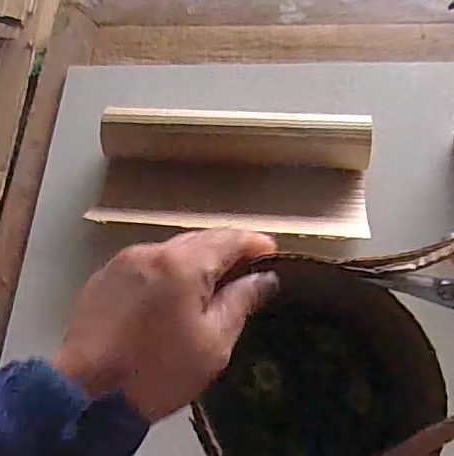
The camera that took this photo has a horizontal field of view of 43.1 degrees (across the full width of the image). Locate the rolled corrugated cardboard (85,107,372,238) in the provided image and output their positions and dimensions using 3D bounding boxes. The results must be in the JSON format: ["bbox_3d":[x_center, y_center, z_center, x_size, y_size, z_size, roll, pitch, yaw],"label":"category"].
[{"bbox_3d":[0.004,-0.073,0.854,0.393,0.092,0.210,5,64,5],"label":"rolled corrugated cardboard"}]

